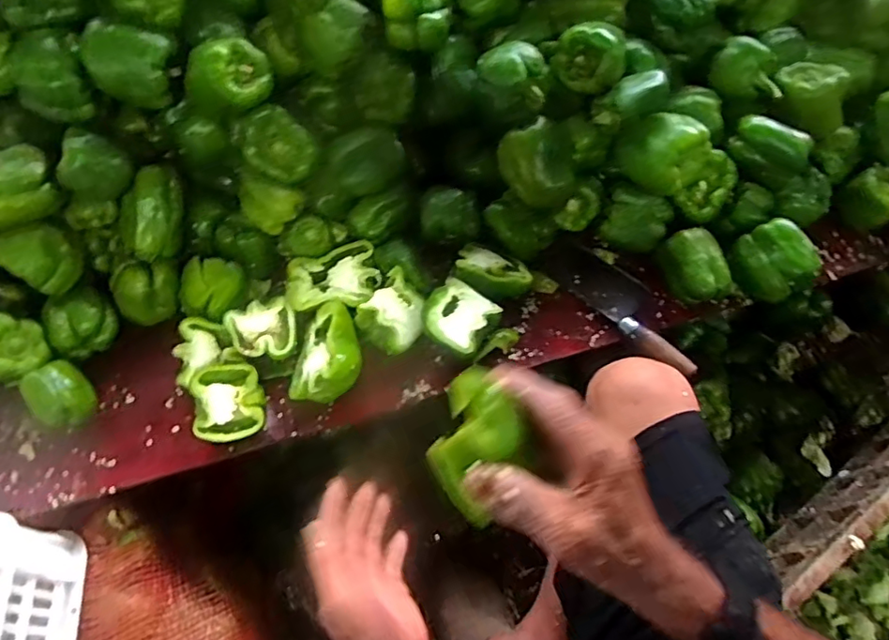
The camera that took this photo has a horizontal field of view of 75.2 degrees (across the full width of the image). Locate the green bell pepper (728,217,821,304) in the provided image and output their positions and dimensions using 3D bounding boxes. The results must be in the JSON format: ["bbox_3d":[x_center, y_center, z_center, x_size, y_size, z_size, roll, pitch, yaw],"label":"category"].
[{"bbox_3d":[0.361,-0.064,0.634,0.064,0.062,0.077,-15,65,-5],"label":"green bell pepper"}]

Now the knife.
[{"bbox_3d":[0.202,-0.022,0.654,0.057,0.023,0.204,-37,69,-14],"label":"knife"}]

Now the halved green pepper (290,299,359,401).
[{"bbox_3d":[-0.131,0.039,0.628,0.075,0.035,0.103,-30,48,27],"label":"halved green pepper"}]

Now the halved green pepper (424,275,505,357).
[{"bbox_3d":[0.016,-0.002,0.633,0.074,0.032,0.073,-1,65,2],"label":"halved green pepper"}]

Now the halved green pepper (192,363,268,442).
[{"bbox_3d":[-0.225,0.085,0.601,0.068,0.031,0.073,-4,65,0],"label":"halved green pepper"}]

